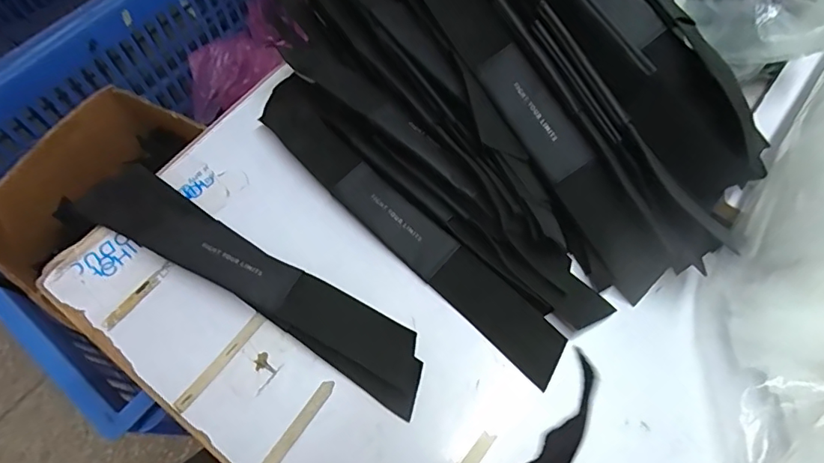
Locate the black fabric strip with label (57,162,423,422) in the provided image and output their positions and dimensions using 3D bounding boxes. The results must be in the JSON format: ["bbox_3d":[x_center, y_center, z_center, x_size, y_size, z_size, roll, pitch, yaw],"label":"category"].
[{"bbox_3d":[-0.131,0.029,0.369,0.314,0.023,0.060,28,68,13],"label":"black fabric strip with label"}]

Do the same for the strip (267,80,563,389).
[{"bbox_3d":[-0.014,-0.016,0.384,0.049,0.017,0.323,-39,70,-16],"label":"strip"}]

